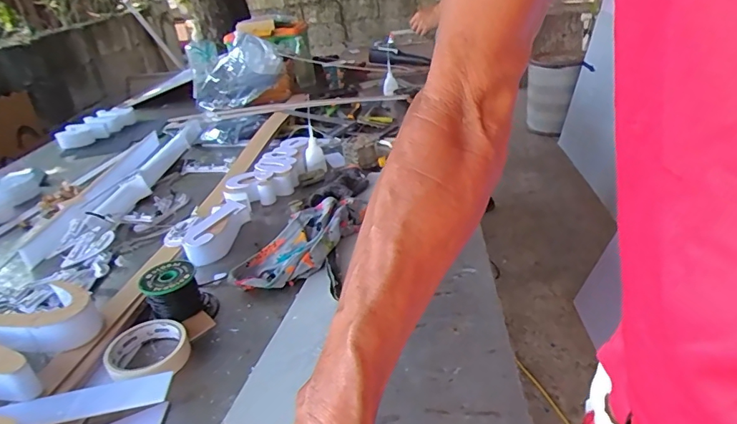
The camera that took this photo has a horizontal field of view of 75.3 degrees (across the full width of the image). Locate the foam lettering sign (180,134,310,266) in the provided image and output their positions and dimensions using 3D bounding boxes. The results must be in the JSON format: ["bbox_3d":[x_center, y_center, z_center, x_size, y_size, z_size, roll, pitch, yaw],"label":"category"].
[{"bbox_3d":[-0.213,-0.046,0.912,0.109,0.041,0.461,2,30,17],"label":"foam lettering sign"}]

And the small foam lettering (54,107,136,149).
[{"bbox_3d":[-0.802,-0.274,1.453,0.082,0.057,0.334,-1,29,12],"label":"small foam lettering"}]

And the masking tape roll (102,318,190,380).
[{"bbox_3d":[-0.258,0.164,0.560,0.090,0.028,0.095,-6,28,3],"label":"masking tape roll"}]

